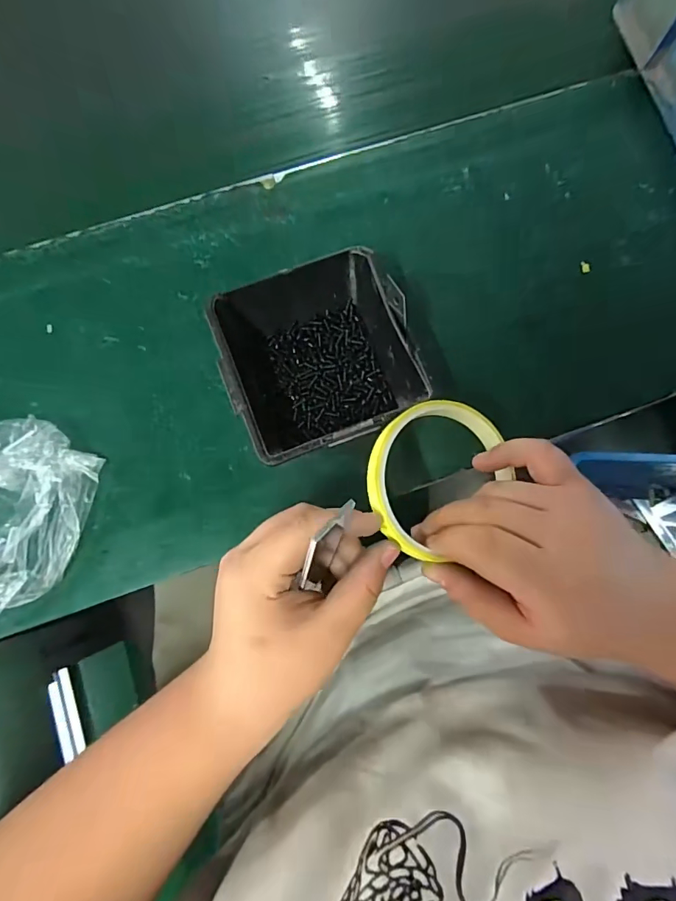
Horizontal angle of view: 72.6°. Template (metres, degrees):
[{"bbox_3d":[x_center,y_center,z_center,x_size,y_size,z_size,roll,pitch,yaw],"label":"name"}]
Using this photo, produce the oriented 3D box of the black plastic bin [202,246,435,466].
[{"bbox_3d":[-0.016,-0.060,0.320,0.117,0.064,0.126,-22,79,-5],"label":"black plastic bin"}]

